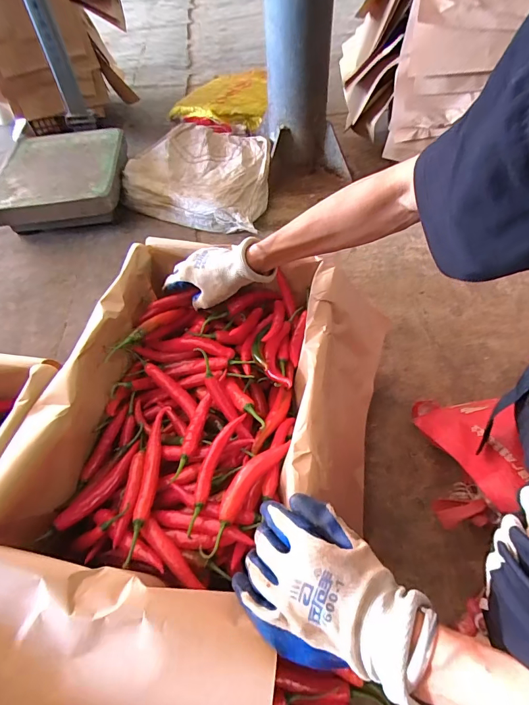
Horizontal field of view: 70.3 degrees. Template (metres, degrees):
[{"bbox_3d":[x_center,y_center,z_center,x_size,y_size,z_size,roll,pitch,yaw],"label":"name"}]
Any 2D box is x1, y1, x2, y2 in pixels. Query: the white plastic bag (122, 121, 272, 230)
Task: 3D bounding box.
[{"bbox_3d":[-0.176,-0.506,1.086,0.376,0.107,0.438,4,52,7],"label":"white plastic bag"}]

